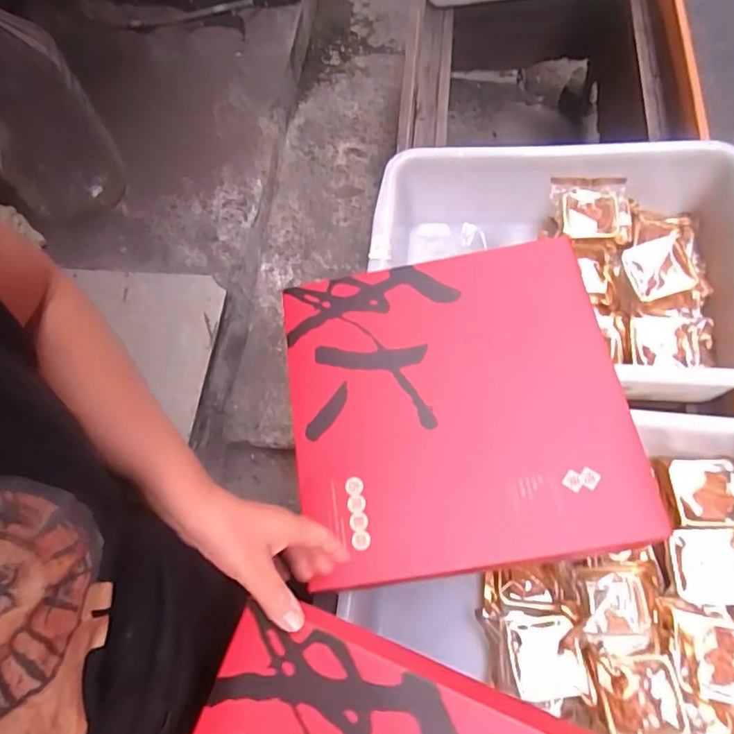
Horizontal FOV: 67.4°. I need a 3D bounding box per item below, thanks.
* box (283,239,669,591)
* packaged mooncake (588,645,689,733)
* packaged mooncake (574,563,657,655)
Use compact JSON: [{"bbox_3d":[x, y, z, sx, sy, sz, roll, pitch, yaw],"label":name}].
[{"bbox_3d":[0.090,0.037,0.596,0.341,0.044,0.346,-8,69,-1],"label":"box"},{"bbox_3d":[0.291,0.350,0.595,0.079,0.035,0.079,-11,64,14],"label":"packaged mooncake"},{"bbox_3d":[0.287,0.269,0.620,0.092,0.038,0.097,2,66,6],"label":"packaged mooncake"}]

